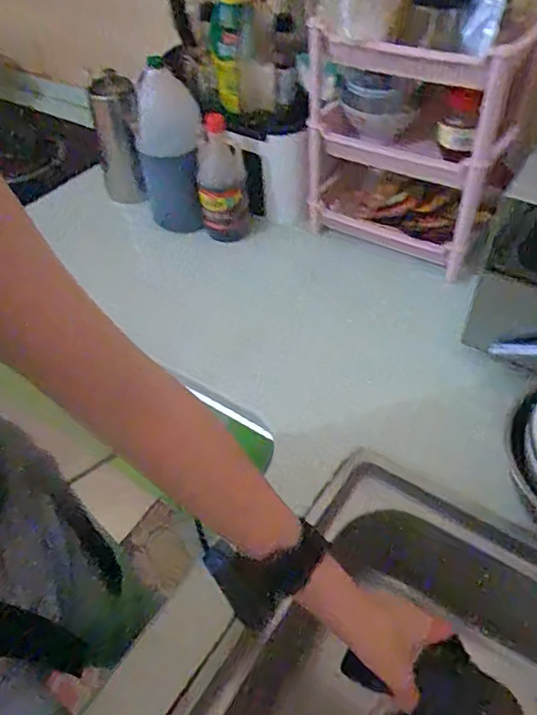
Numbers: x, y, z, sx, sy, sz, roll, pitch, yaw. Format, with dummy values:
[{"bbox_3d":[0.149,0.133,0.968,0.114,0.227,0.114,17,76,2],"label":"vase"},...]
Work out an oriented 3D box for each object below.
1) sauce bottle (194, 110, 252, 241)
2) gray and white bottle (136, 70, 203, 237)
[{"bbox_3d":[-0.084,-0.309,0.981,0.084,0.214,0.073,-9,18,-4],"label":"sauce bottle"},{"bbox_3d":[-0.176,-0.363,1.010,0.117,0.272,0.127,-12,48,-7],"label":"gray and white bottle"}]

